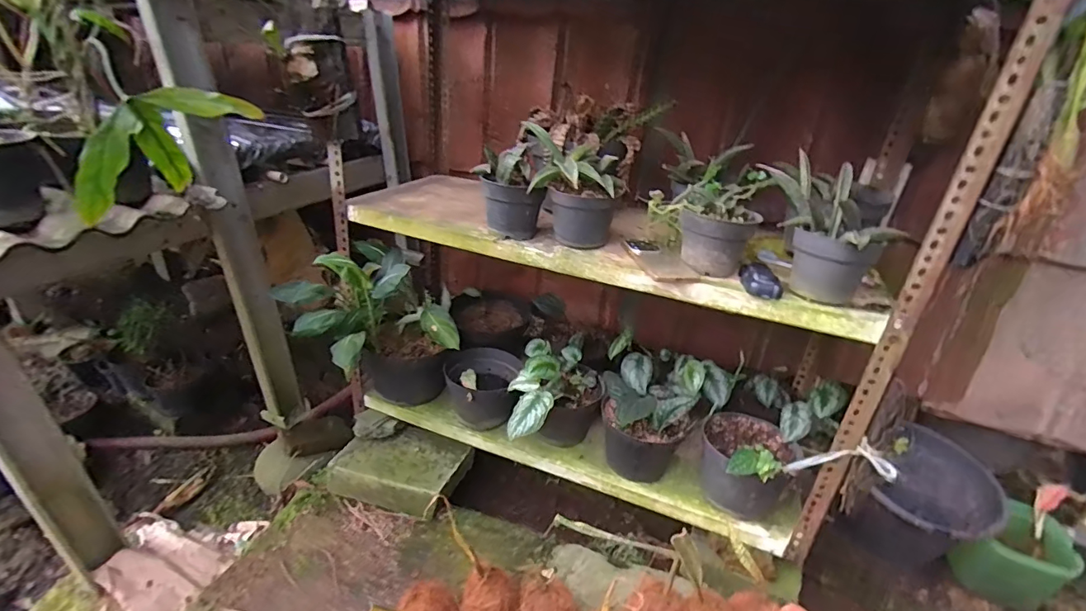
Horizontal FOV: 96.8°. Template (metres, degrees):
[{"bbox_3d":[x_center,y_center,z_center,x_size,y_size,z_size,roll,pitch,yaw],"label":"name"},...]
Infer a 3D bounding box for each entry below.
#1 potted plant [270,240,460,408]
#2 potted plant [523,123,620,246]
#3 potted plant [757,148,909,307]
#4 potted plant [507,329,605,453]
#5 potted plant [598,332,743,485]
[{"bbox_3d":[-0.347,0.074,1.037,0.319,0.386,0.299,-6,28,-18],"label":"potted plant"},{"bbox_3d":[0.054,-0.191,0.815,0.121,0.181,0.144,-15,31,-32],"label":"potted plant"},{"bbox_3d":[0.419,-0.111,0.732,0.125,0.167,0.187,-11,29,-26],"label":"potted plant"},{"bbox_3d":[0.028,0.211,0.970,0.172,0.219,0.295,7,26,7],"label":"potted plant"},{"bbox_3d":[0.247,0.213,1.014,0.253,0.197,0.246,15,29,22],"label":"potted plant"}]

